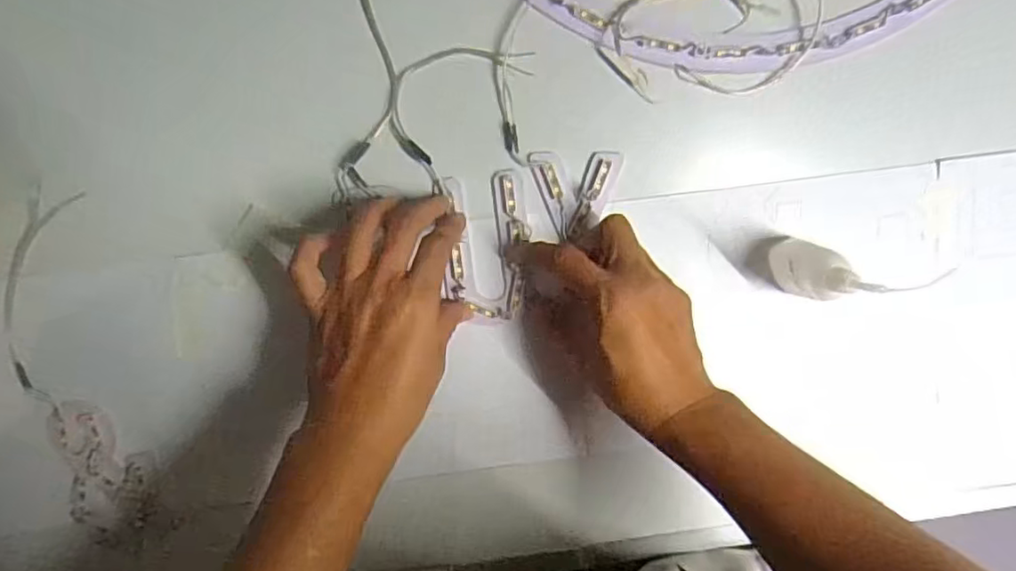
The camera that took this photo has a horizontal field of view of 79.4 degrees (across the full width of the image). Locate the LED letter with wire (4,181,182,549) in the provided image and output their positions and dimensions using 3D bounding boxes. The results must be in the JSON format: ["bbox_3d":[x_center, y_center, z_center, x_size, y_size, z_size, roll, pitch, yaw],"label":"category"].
[{"bbox_3d":[-0.318,0.070,0.449,0.078,0.011,0.267,-12,100,0],"label":"LED letter with wire"}]

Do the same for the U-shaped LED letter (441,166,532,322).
[{"bbox_3d":[-0.015,-0.027,0.444,0.058,0.010,0.108,0,100,-2],"label":"U-shaped LED letter"}]

